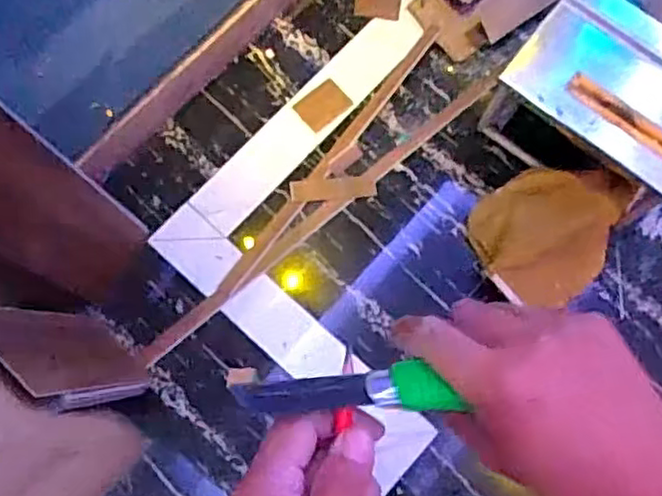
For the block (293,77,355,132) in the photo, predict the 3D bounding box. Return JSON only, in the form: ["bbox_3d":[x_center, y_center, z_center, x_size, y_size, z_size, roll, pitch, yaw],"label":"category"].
[{"bbox_3d":[-0.017,-0.315,1.529,0.109,0.009,0.083,-37,81,-10],"label":"block"}]

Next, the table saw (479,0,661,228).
[{"bbox_3d":[0.550,-0.288,1.403,0.384,0.246,0.293,38,79,6],"label":"table saw"}]

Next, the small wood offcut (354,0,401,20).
[{"bbox_3d":[0.107,-0.559,1.572,0.101,0.009,0.083,7,77,-1],"label":"small wood offcut"}]

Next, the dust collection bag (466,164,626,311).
[{"bbox_3d":[0.452,-0.032,1.460,0.269,0.052,0.274,43,79,7],"label":"dust collection bag"}]

